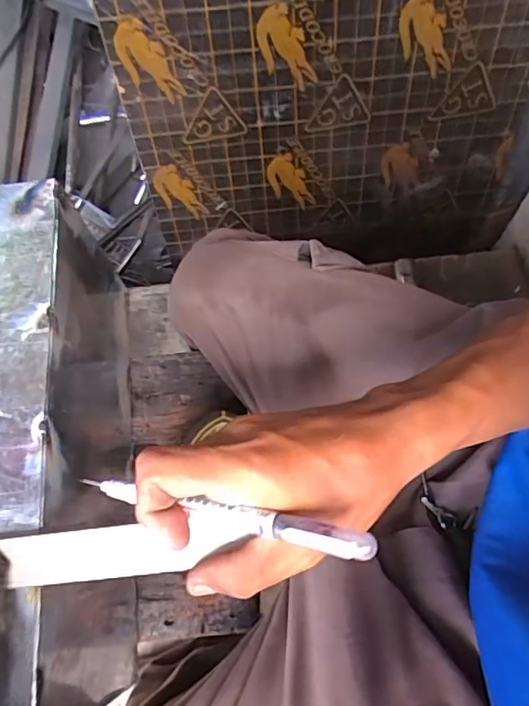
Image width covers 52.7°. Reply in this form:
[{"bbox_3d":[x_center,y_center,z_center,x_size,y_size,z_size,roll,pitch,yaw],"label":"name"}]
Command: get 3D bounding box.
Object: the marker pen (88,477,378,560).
[{"bbox_3d":[-0.026,0.077,0.258,0.159,0.008,0.011,4,67,28],"label":"marker pen"}]

